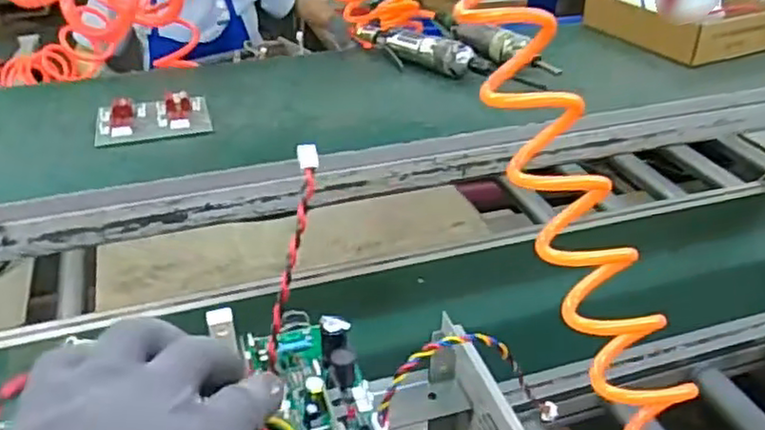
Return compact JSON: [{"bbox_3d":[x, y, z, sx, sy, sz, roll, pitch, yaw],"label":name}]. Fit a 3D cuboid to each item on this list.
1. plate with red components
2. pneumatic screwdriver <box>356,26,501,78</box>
[{"bbox_3d":[-0.248,-0.106,0.735,0.116,0.021,0.077,-10,35,-16],"label":"plate with red components"},{"bbox_3d":[0.037,-0.214,0.875,0.232,0.041,0.047,28,42,35],"label":"pneumatic screwdriver"}]

